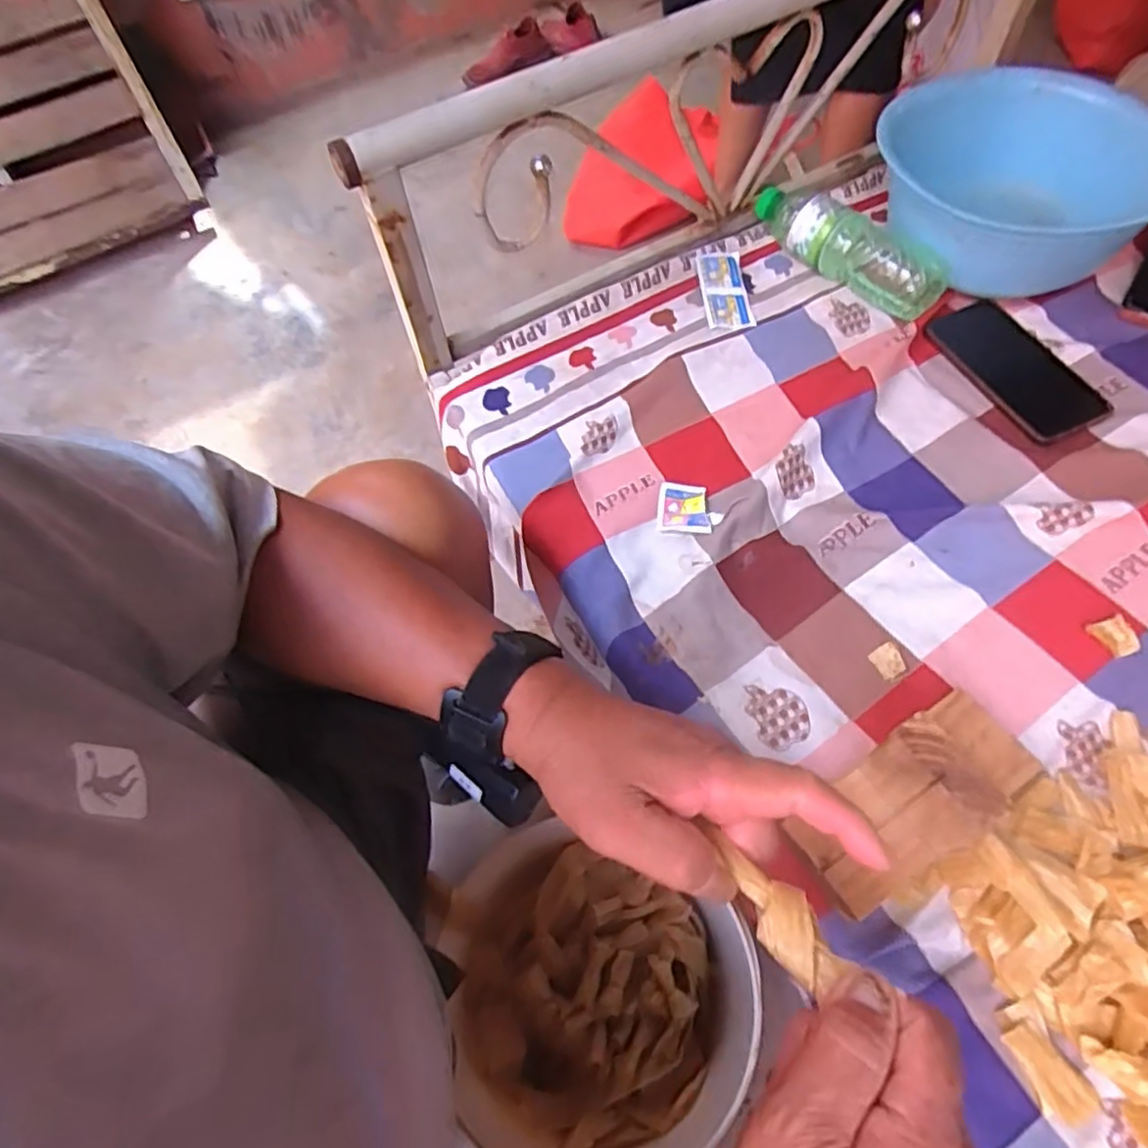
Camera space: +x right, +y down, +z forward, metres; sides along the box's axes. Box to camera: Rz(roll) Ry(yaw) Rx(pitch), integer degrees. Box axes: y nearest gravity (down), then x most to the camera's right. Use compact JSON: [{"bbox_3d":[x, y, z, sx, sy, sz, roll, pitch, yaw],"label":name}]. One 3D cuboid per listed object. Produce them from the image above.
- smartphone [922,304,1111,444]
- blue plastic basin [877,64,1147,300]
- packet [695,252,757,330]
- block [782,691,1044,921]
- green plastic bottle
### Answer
[{"bbox_3d":[0.415,-0.194,0.648,0.086,0.011,0.169,-23,61,-9],"label":"smartphone"},{"bbox_3d":[0.457,-0.399,0.713,0.262,0.116,0.262,-2,60,3],"label":"blue plastic basin"},{"bbox_3d":[0.159,-0.299,0.726,0.050,0.009,0.098,-4,71,-8],"label":"packet"},{"bbox_3d":[0.219,0.132,0.420,0.161,0.090,0.072,-32,63,-13],"label":"block"},{"bbox_3d":[0.279,-0.349,0.713,0.065,0.056,0.225,-38,64,-16],"label":"green plastic bottle"}]

